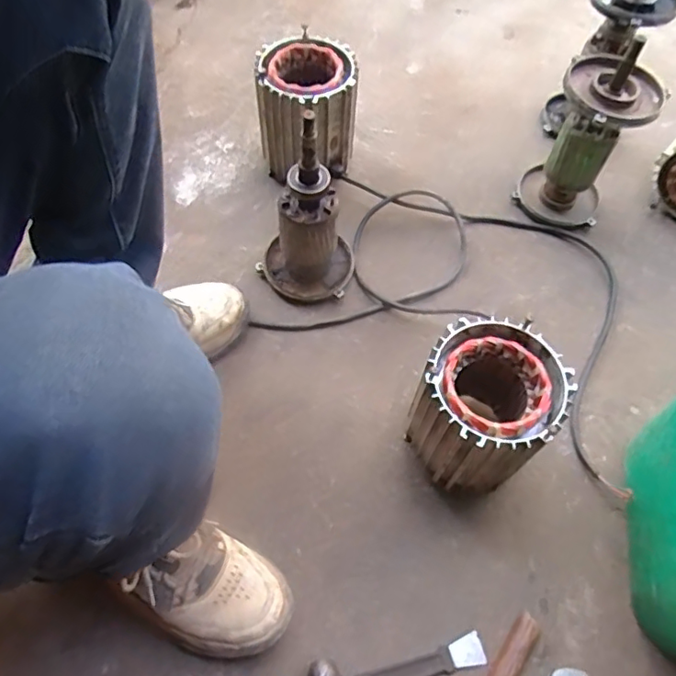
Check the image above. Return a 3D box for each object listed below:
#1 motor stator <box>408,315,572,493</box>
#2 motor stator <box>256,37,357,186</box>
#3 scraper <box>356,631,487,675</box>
[{"bbox_3d":[0.158,0.088,0.640,0.141,0.175,0.145,1,62,-1],"label":"motor stator"},{"bbox_3d":[-0.047,-0.337,0.868,0.136,0.180,0.136,-2,62,-3],"label":"motor stator"},{"bbox_3d":[0.084,0.348,0.590,0.144,0.006,0.029,-13,61,-10],"label":"scraper"}]

